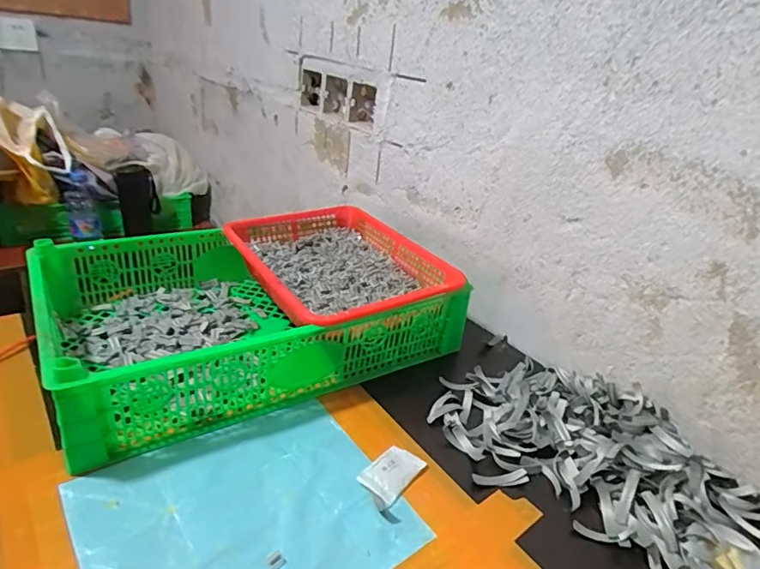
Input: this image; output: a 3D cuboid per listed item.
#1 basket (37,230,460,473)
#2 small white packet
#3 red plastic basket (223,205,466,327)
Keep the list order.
[{"bbox_3d":[-0.159,0.025,0.636,0.455,0.105,0.289,-12,32,-34],"label":"basket"},{"bbox_3d":[0.011,0.182,0.474,0.039,0.010,0.072,25,31,31],"label":"small white packet"},{"bbox_3d":[-0.059,-0.020,0.688,0.239,0.069,0.301,-11,32,-33],"label":"red plastic basket"}]

